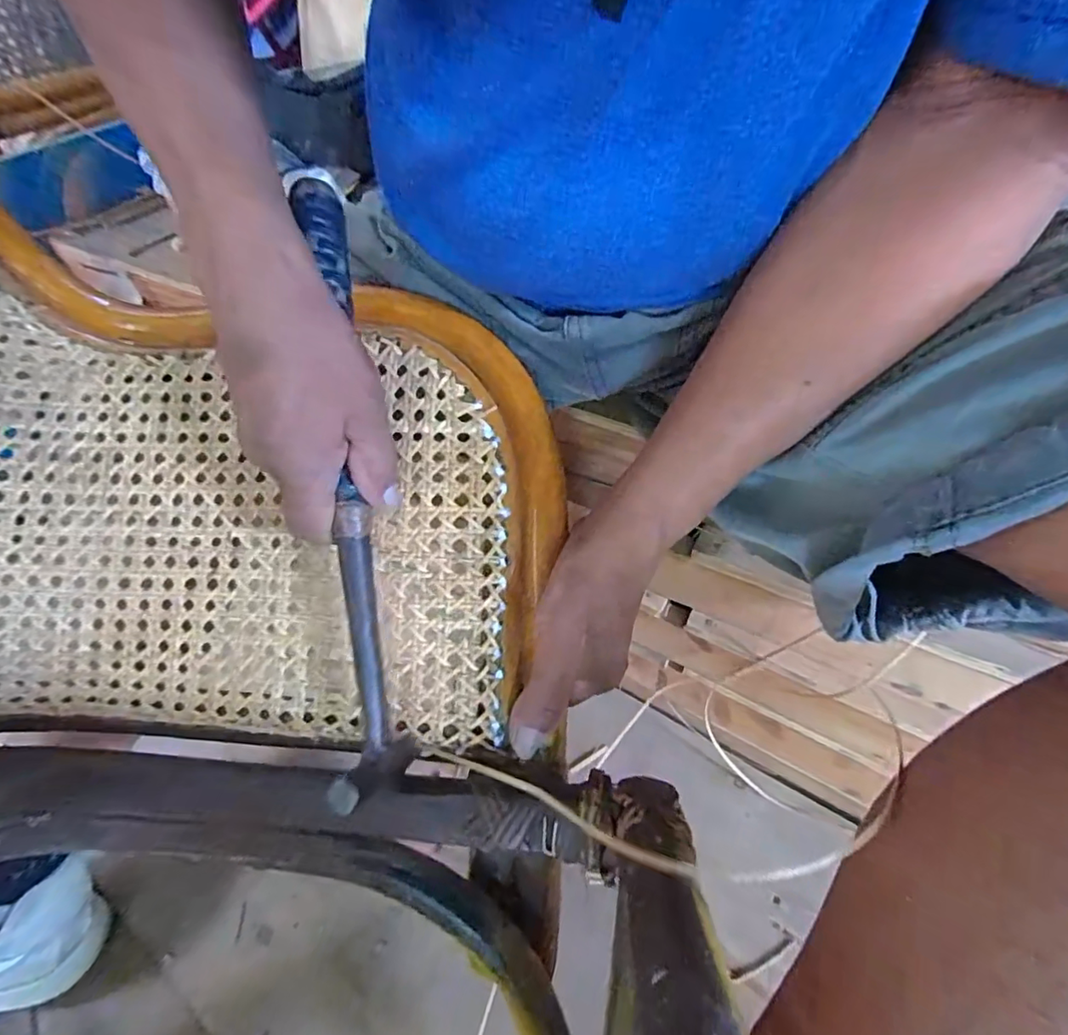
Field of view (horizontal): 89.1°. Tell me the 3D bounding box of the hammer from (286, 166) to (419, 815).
[{"bbox_3d":[-0.098,-0.022,0.275,0.033,0.061,0.311,-6,87,0],"label":"hammer"}]

